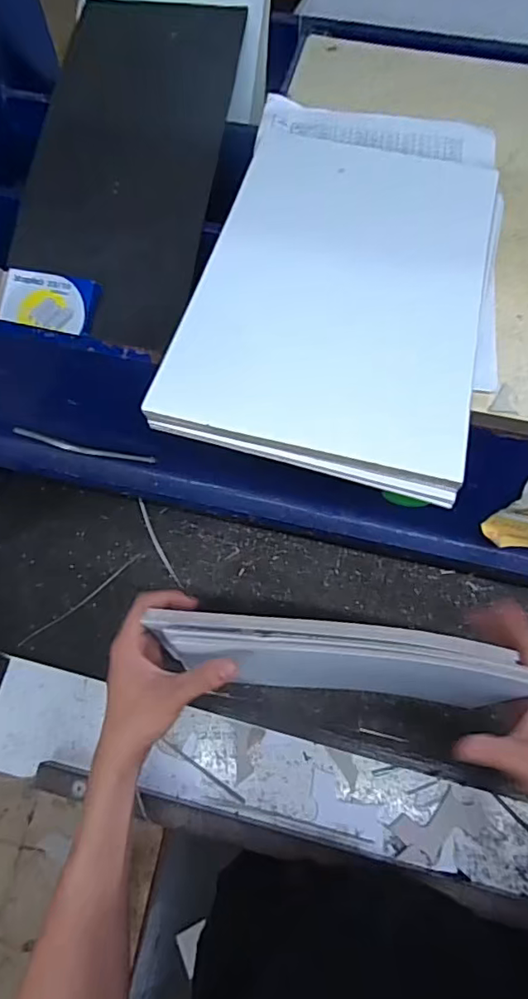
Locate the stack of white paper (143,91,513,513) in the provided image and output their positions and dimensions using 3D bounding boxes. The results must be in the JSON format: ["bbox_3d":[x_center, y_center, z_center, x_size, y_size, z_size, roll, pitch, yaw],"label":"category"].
[{"bbox_3d":[0.072,-0.187,0.415,0.213,0.022,0.375,13,65,4],"label":"stack of white paper"}]

